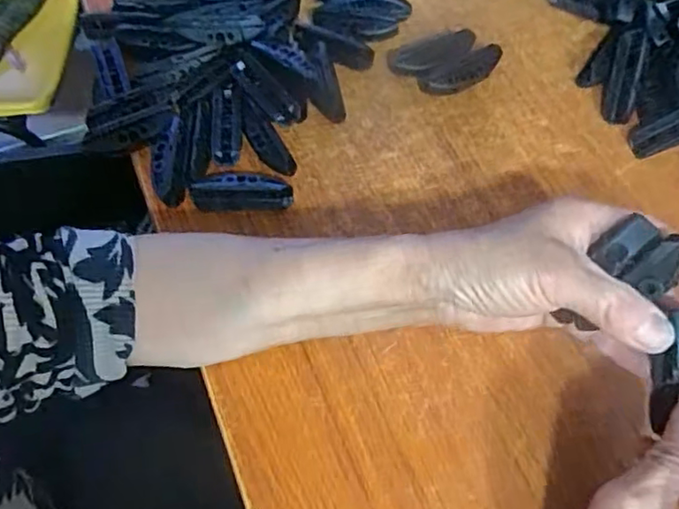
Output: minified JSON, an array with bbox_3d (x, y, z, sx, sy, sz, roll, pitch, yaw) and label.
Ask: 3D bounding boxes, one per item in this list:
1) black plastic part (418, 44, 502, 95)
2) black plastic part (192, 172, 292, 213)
[{"bbox_3d":[0.100,-0.144,0.484,0.070,0.018,0.025,-22,64,-13],"label":"black plastic part"},{"bbox_3d":[-0.068,-0.047,0.427,0.069,0.020,0.028,-3,61,-3],"label":"black plastic part"}]

